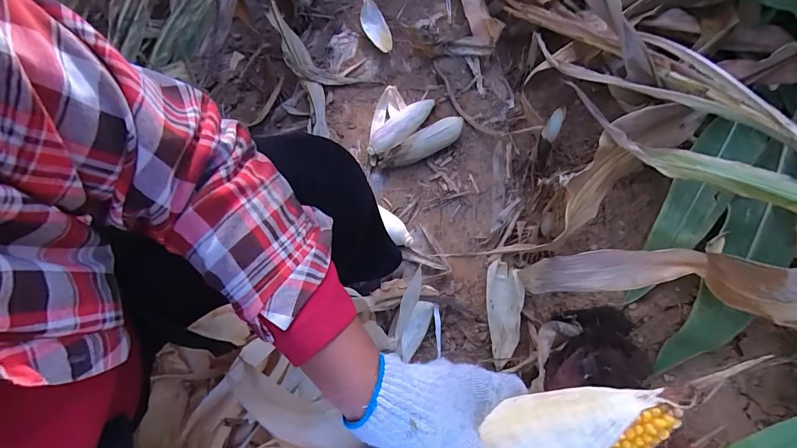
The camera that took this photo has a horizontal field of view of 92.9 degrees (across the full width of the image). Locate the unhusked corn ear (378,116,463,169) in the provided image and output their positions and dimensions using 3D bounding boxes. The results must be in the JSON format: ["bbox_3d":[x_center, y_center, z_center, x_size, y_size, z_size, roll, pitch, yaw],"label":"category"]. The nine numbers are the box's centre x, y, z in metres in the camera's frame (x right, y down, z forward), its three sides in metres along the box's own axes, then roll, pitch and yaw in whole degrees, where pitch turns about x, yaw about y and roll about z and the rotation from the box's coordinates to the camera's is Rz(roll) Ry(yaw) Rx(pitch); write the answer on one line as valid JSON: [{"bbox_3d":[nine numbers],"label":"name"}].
[{"bbox_3d":[0.059,-0.185,0.874,0.220,0.053,0.048,-30,68,-12],"label":"unhusked corn ear"}]

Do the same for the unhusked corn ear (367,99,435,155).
[{"bbox_3d":[0.013,-0.234,0.898,0.070,0.054,0.213,37,71,17],"label":"unhusked corn ear"}]

